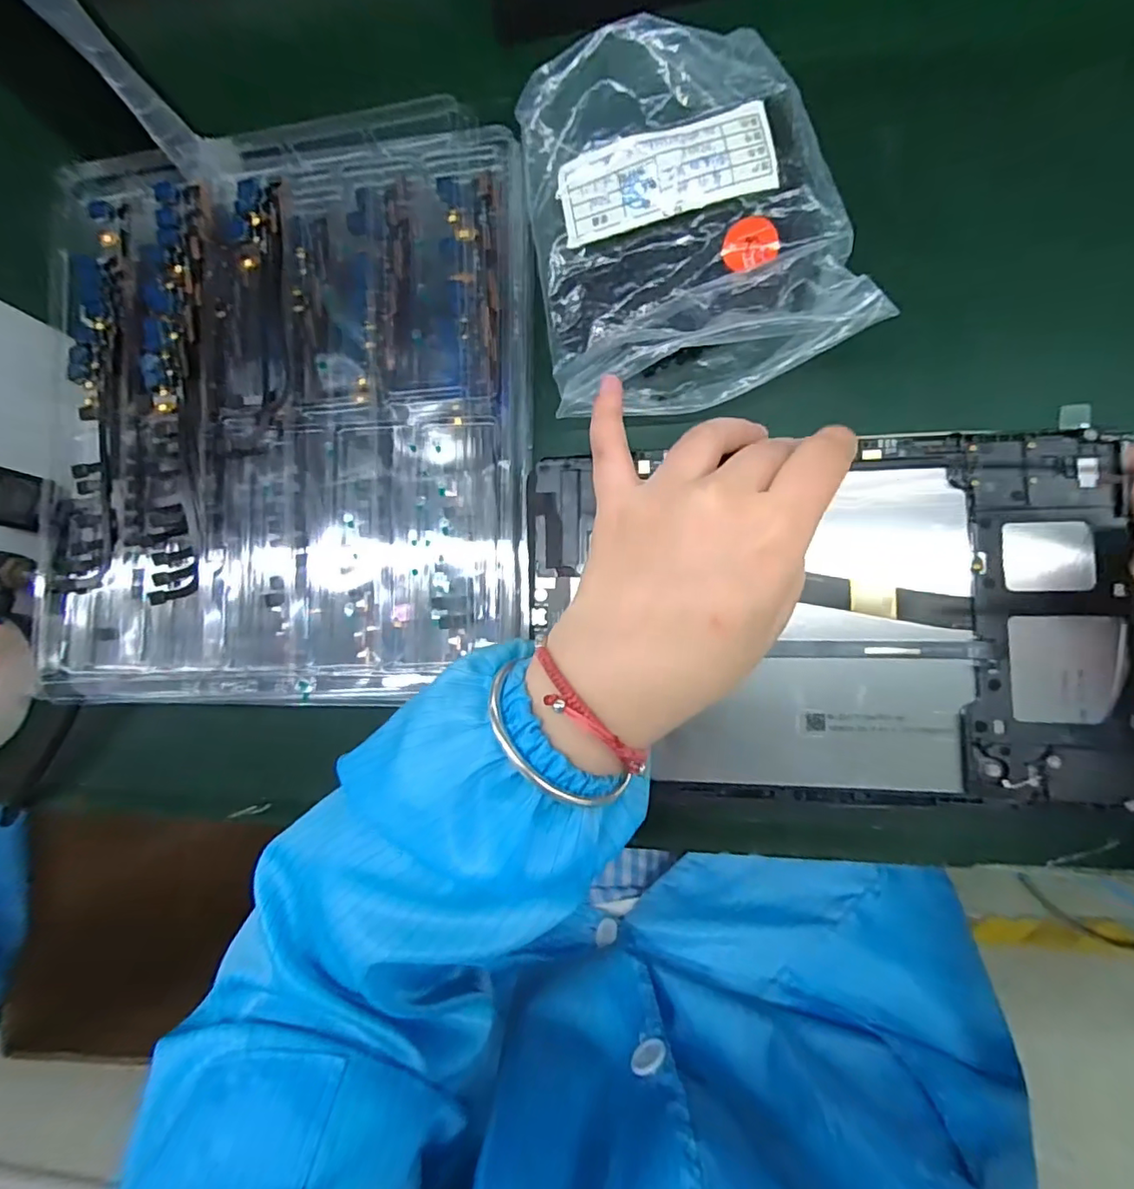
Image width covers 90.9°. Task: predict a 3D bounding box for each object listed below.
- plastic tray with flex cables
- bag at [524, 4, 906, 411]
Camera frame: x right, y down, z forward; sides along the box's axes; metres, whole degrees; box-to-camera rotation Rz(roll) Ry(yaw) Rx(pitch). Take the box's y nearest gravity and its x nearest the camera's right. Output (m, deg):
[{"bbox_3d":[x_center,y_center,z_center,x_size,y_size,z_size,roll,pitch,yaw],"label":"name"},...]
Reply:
[{"bbox_3d":[-0.130,-0.084,0.260,0.224,0.021,0.262,1,88,6],"label":"plastic tray with flex cables"},{"bbox_3d":[0.054,-0.165,0.254,0.136,0.040,0.153,-8,87,5],"label":"bag"}]

